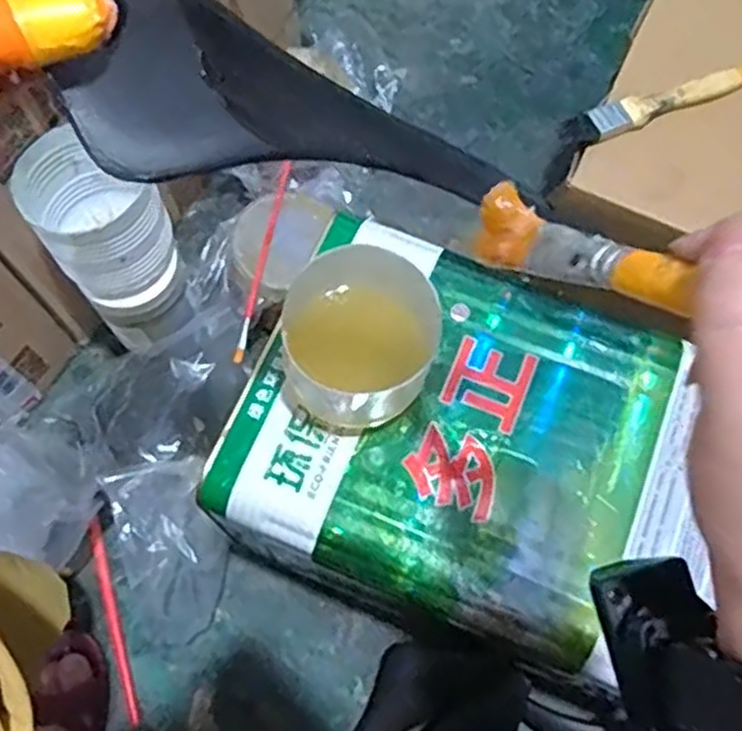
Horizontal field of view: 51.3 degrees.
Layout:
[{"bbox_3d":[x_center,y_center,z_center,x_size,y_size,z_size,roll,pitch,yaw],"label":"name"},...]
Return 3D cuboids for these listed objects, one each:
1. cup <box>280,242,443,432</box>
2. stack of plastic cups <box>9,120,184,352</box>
[{"bbox_3d":[-0.008,-0.012,0.471,0.093,0.093,0.083,0,70,-1],"label":"cup"},{"bbox_3d":[-0.213,-0.099,0.636,0.099,0.170,0.092,41,74,13],"label":"stack of plastic cups"}]

